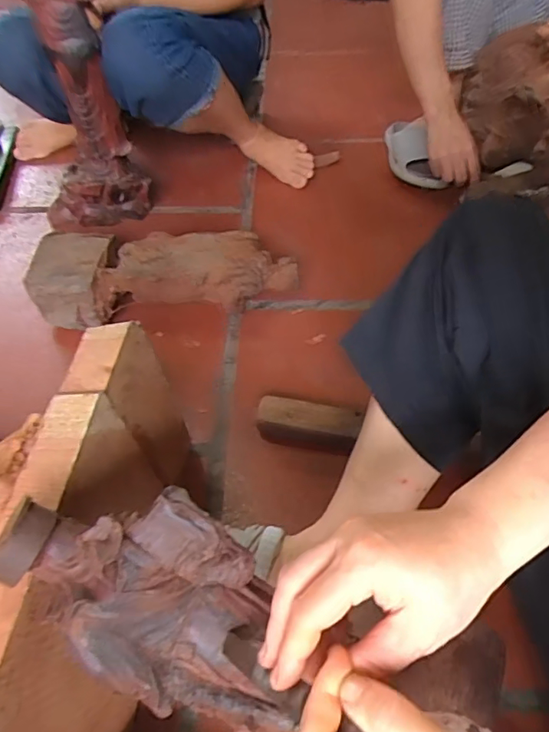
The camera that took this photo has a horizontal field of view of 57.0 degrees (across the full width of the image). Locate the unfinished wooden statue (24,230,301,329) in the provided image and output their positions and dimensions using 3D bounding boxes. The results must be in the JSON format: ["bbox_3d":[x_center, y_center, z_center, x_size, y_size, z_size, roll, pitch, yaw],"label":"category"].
[{"bbox_3d":[-0.156,-0.135,0.759,0.371,0.097,0.132,-3,50,-1],"label":"unfinished wooden statue"}]

